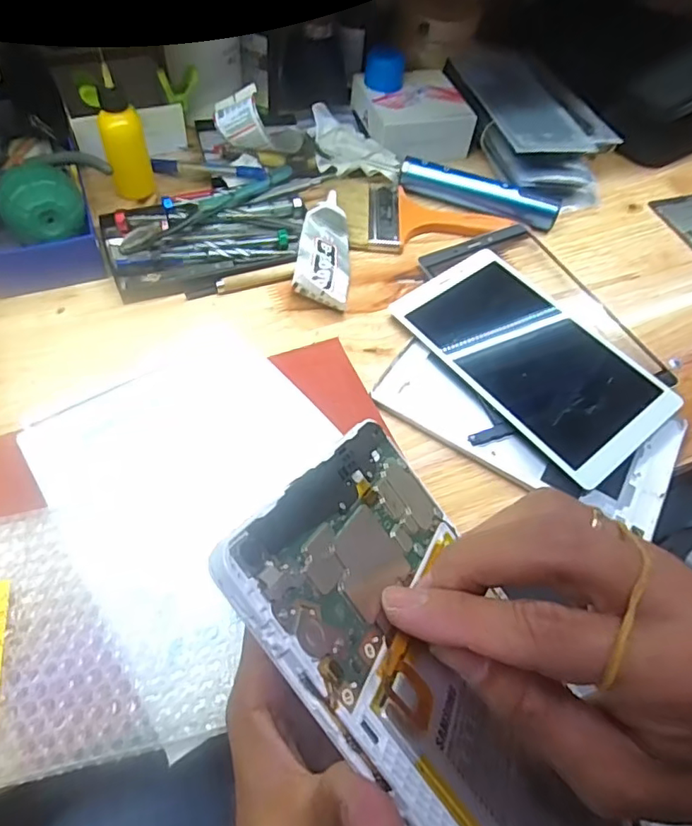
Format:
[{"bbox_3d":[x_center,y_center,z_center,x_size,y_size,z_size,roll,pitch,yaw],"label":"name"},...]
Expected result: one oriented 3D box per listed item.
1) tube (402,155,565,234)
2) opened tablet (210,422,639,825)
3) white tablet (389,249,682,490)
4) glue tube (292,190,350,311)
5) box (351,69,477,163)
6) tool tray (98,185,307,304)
[{"bbox_3d":[0.129,-0.215,0.536,0.153,0.031,0.022,17,57,6],"label":"tube"},{"bbox_3d":[0.048,0.099,0.184,0.201,0.007,0.114,54,28,1],"label":"opened tablet"},{"bbox_3d":[0.147,-0.046,0.436,0.122,0.013,0.204,-32,65,-23],"label":"white tablet"},{"bbox_3d":[-0.015,-0.143,0.476,0.048,0.016,0.117,17,64,-20],"label":"glue tube"},{"bbox_3d":[0.070,-0.320,0.593,0.105,0.047,0.106,-14,59,-13],"label":"box"},{"bbox_3d":[-0.116,-0.153,0.467,0.172,0.037,0.101,-13,59,-13],"label":"tool tray"}]

